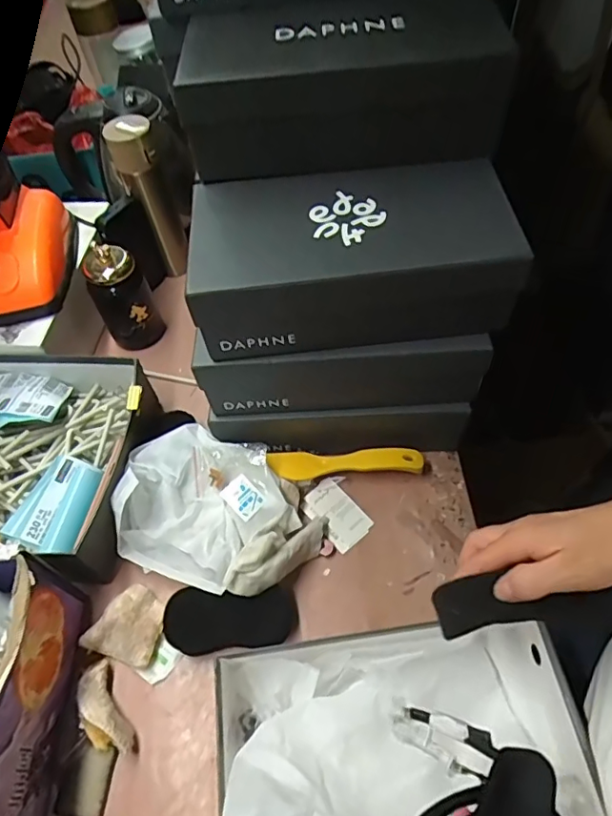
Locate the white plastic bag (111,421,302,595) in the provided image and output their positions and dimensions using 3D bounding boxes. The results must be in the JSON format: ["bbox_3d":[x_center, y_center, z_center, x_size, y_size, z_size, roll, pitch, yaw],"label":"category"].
[{"bbox_3d":[-0.114,0.108,0.604,0.194,0.054,0.161,16,59,15],"label":"white plastic bag"}]

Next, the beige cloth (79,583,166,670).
[{"bbox_3d":[-0.184,0.226,0.570,0.067,0.026,0.073,14,58,14],"label":"beige cloth"}]

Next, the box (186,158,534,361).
[{"bbox_3d":[0.042,-0.144,0.526,0.288,0.100,0.161,-3,56,3],"label":"box"}]

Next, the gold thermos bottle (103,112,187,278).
[{"bbox_3d":[-0.226,-0.307,0.806,0.071,0.229,0.064,-17,56,-7],"label":"gold thermos bottle"}]

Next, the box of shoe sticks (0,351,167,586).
[{"bbox_3d":[-0.358,0.050,0.634,0.328,0.102,0.278,5,57,8],"label":"box of shoe sticks"}]

